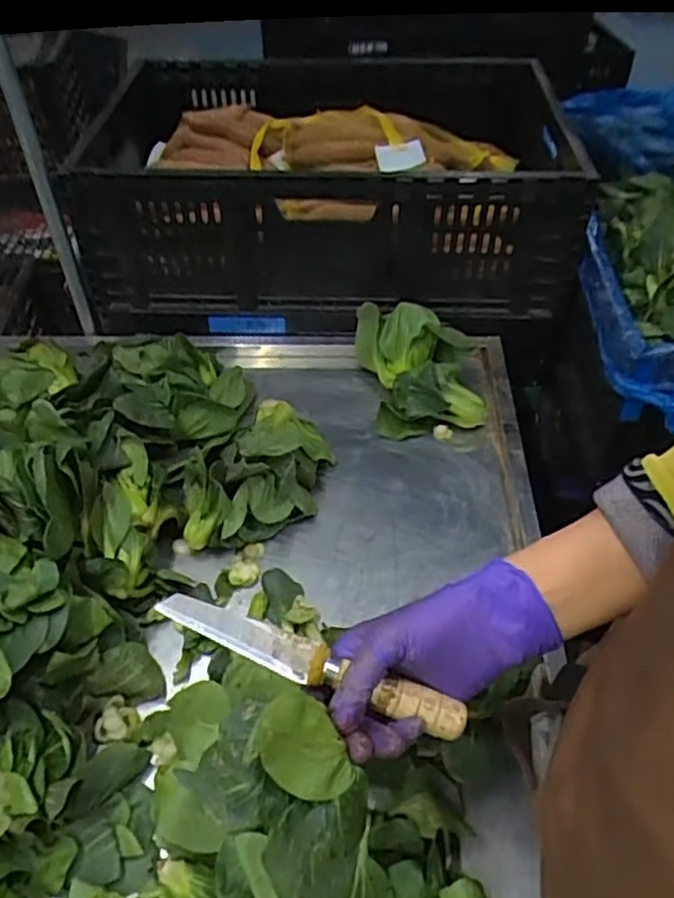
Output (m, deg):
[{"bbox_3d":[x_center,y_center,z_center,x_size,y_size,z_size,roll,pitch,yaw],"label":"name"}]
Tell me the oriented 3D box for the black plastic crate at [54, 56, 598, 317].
[{"bbox_3d":[-0.021,-0.359,0.937,0.592,0.193,0.360,-5,46,-2],"label":"black plastic crate"}]

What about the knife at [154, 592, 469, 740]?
[{"bbox_3d":[-0.015,0.136,0.445,0.201,0.020,0.023,20,50,6],"label":"knife"}]

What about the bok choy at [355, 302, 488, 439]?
[{"bbox_3d":[0.096,-0.108,0.834,0.129,0.087,0.169,-7,46,-4],"label":"bok choy"}]

